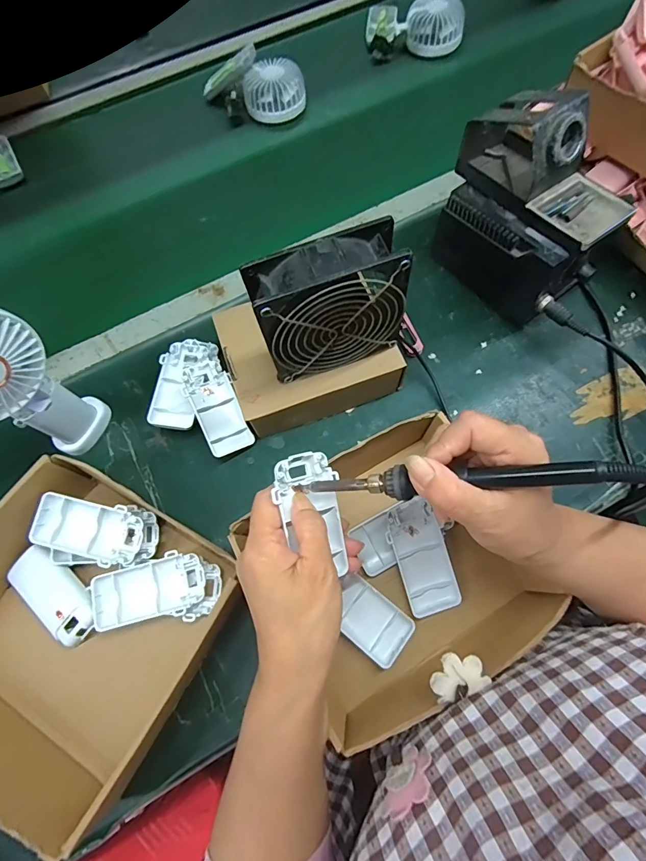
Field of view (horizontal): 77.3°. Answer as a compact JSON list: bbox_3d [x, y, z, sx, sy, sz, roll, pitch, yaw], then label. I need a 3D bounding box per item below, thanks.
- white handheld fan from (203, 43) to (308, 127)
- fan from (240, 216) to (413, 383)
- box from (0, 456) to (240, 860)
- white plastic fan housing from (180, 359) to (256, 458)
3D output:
[{"bbox_3d":[-0.107,-0.505,0.592,0.155,0.053,0.079,23,72,10],"label":"white handheld fan"},{"bbox_3d":[0.005,-0.100,0.336,0.117,0.112,0.042,-19,72,-5],"label":"fan"},{"bbox_3d":[-0.209,0.158,0.335,0.205,0.066,0.211,27,73,12],"label":"box"},{"bbox_3d":[-0.110,-0.026,0.412,0.048,0.018,0.103,-26,83,-28],"label":"white plastic fan housing"}]

